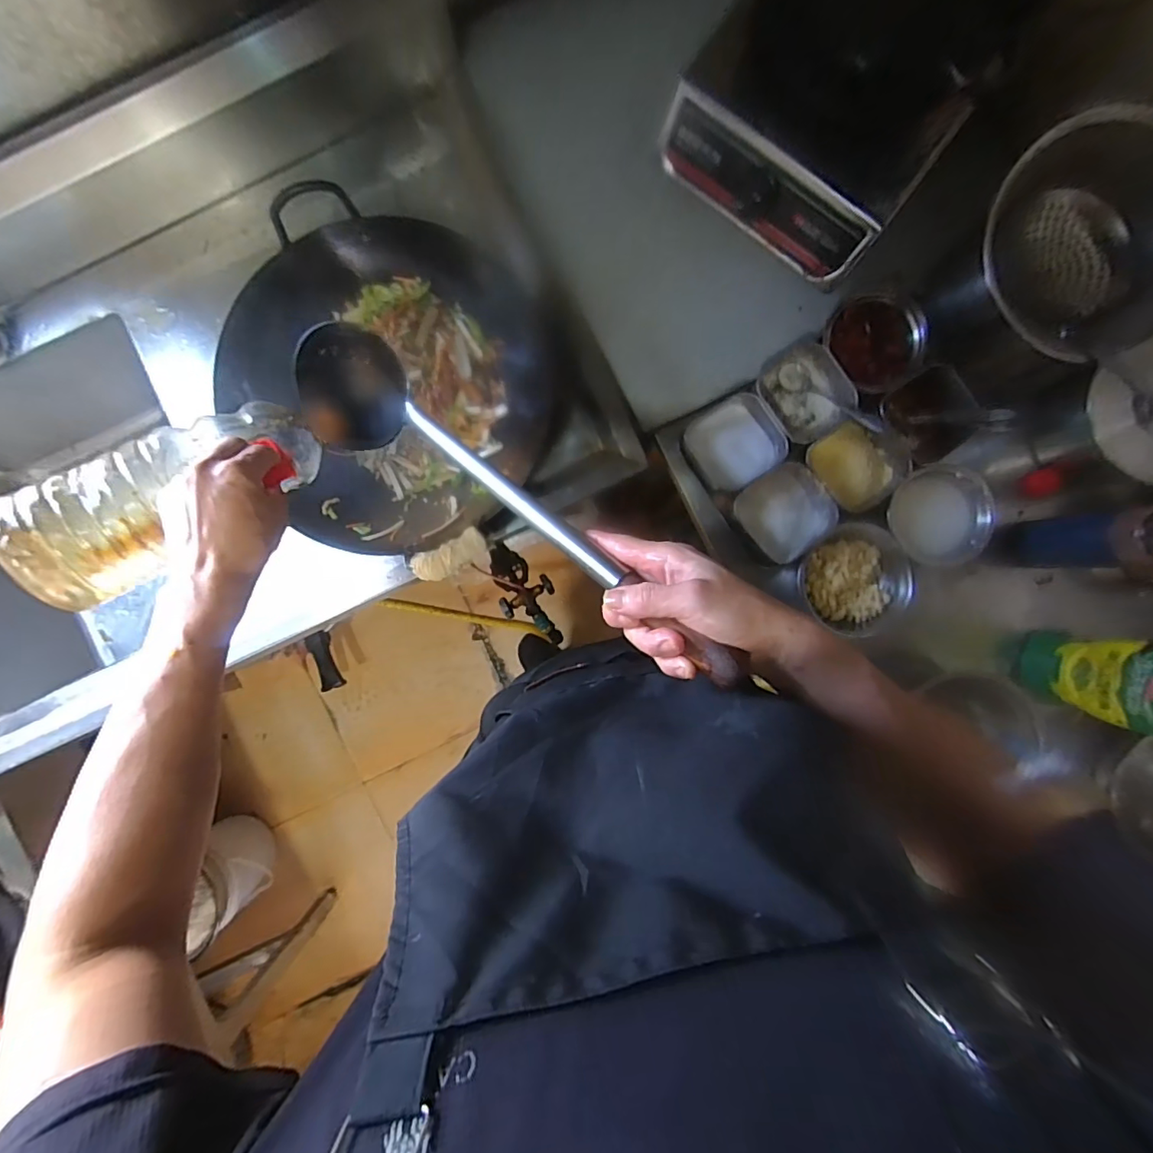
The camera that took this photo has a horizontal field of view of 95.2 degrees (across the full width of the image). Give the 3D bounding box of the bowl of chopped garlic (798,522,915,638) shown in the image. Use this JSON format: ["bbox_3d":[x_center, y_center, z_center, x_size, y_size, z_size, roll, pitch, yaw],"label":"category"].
[{"bbox_3d":[0.353,0.003,0.680,0.137,0.052,0.132,0,90,1],"label":"bowl of chopped garlic"}]

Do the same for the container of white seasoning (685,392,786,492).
[{"bbox_3d":[0.204,-0.170,0.679,0.118,0.044,0.106,-32,90,1],"label":"container of white seasoning"}]

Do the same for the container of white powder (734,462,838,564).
[{"bbox_3d":[0.261,-0.081,0.670,0.105,0.051,0.102,-38,90,1],"label":"container of white powder"}]

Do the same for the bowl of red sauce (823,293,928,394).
[{"bbox_3d":[0.380,-0.297,0.667,0.116,0.059,0.115,0,90,1],"label":"bowl of red sauce"}]

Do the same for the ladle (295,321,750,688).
[{"bbox_3d":[-0.075,-0.079,0.449,0.501,0.074,0.081,39,91,24],"label":"ladle"}]

